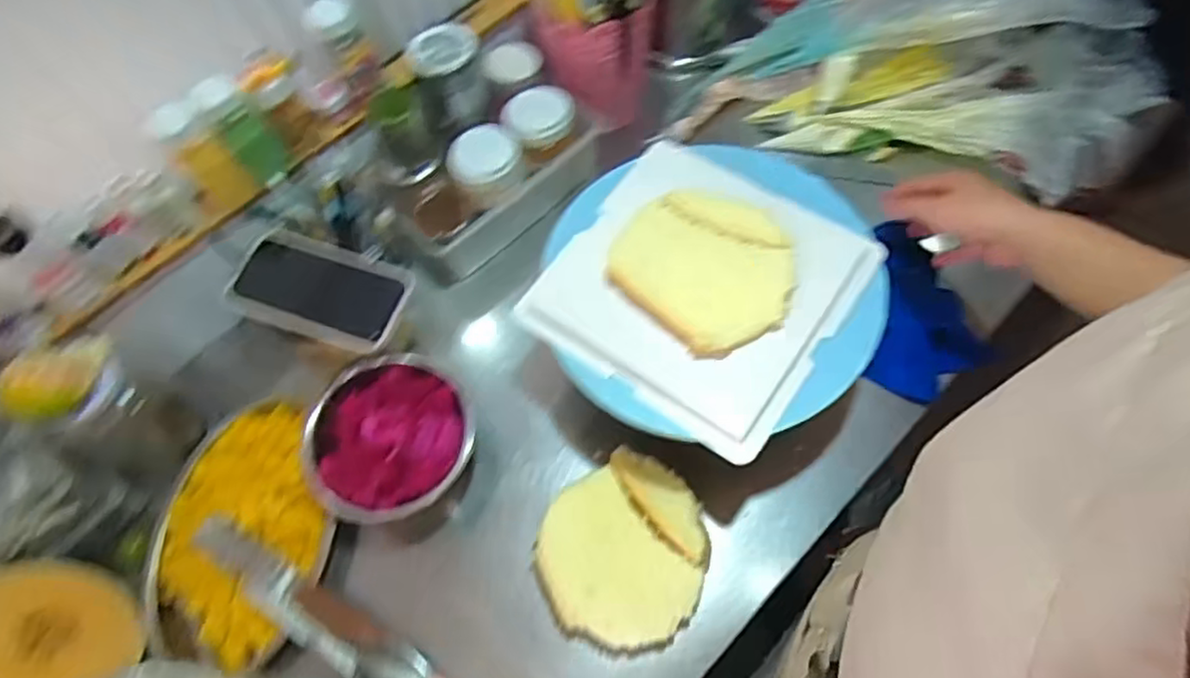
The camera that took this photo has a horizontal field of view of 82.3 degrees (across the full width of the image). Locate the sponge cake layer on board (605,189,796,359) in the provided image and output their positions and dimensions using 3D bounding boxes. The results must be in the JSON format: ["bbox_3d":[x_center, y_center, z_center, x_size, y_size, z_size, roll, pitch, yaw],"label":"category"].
[{"bbox_3d":[0.099,-0.066,0.580,0.147,0.032,0.144,-1,65,3],"label":"sponge cake layer on board"}]

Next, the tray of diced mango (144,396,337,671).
[{"bbox_3d":[-0.330,0.175,0.641,0.170,0.041,0.249,4,65,6],"label":"tray of diced mango"}]

